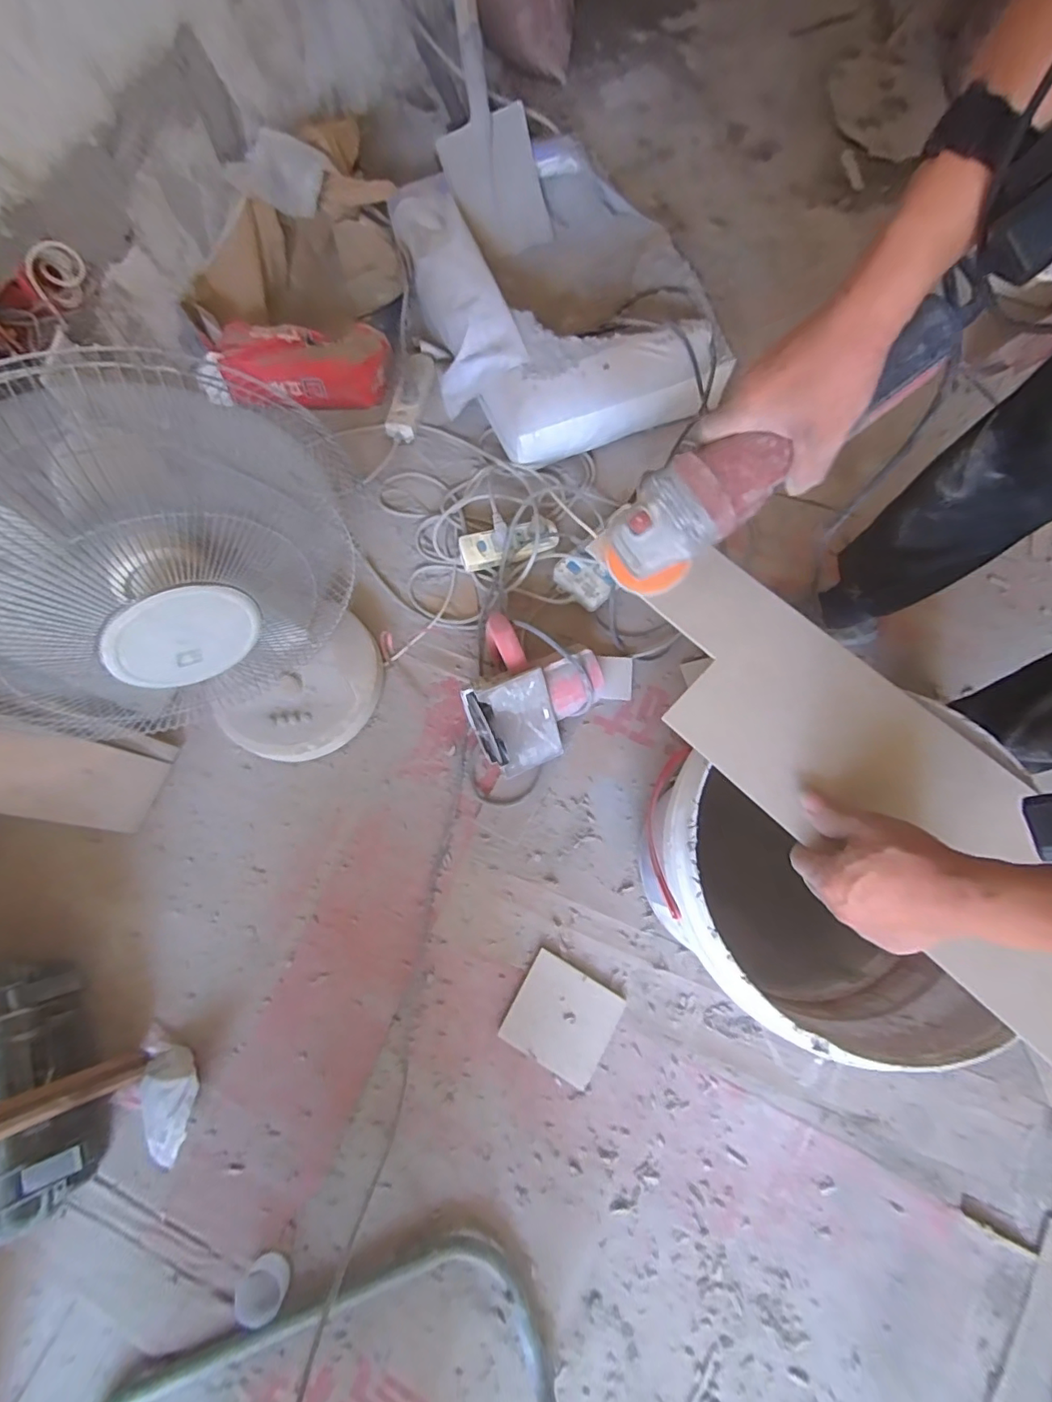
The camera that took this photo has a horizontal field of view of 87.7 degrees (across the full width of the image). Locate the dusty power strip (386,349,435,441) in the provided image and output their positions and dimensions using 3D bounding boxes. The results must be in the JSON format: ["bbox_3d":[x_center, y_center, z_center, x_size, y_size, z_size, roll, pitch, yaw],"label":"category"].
[{"bbox_3d":[-0.208,-0.564,1.006,0.054,0.024,0.181,11,74,5],"label":"dusty power strip"}]

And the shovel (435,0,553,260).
[{"bbox_3d":[-0.055,-1.062,0.799,0.194,0.706,0.167,2,73,2],"label":"shovel"}]

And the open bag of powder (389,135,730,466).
[{"bbox_3d":[0.047,-0.728,0.981,0.456,0.132,0.602,-17,73,-3],"label":"open bag of powder"}]

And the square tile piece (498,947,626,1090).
[{"bbox_3d":[0.047,0.422,0.731,0.127,0.016,0.121,28,76,10],"label":"square tile piece"}]

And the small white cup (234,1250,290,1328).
[{"bbox_3d":[-0.313,0.699,0.650,0.053,0.028,0.061,36,77,12],"label":"small white cup"}]

